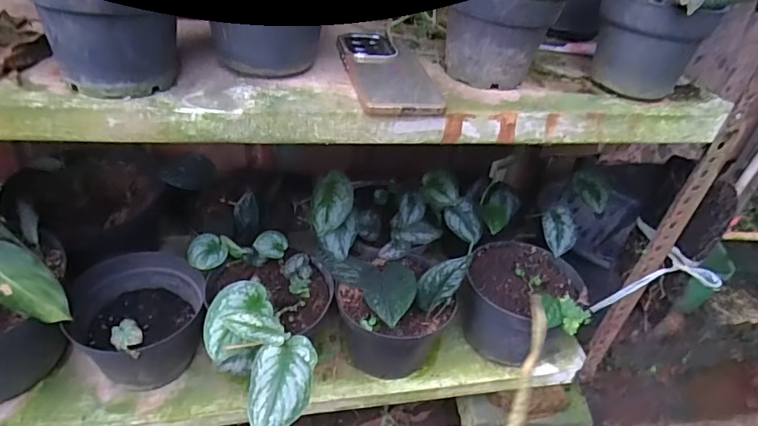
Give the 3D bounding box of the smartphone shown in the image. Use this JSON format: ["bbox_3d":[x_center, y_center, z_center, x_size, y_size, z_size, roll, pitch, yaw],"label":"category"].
[{"bbox_3d":[0.007,-0.144,0.507,0.079,0.014,0.164,-4,40,-13],"label":"smartphone"}]

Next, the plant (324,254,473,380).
[{"bbox_3d":[0.017,0.126,0.747,0.153,0.196,0.164,-20,46,-29],"label":"plant"}]

